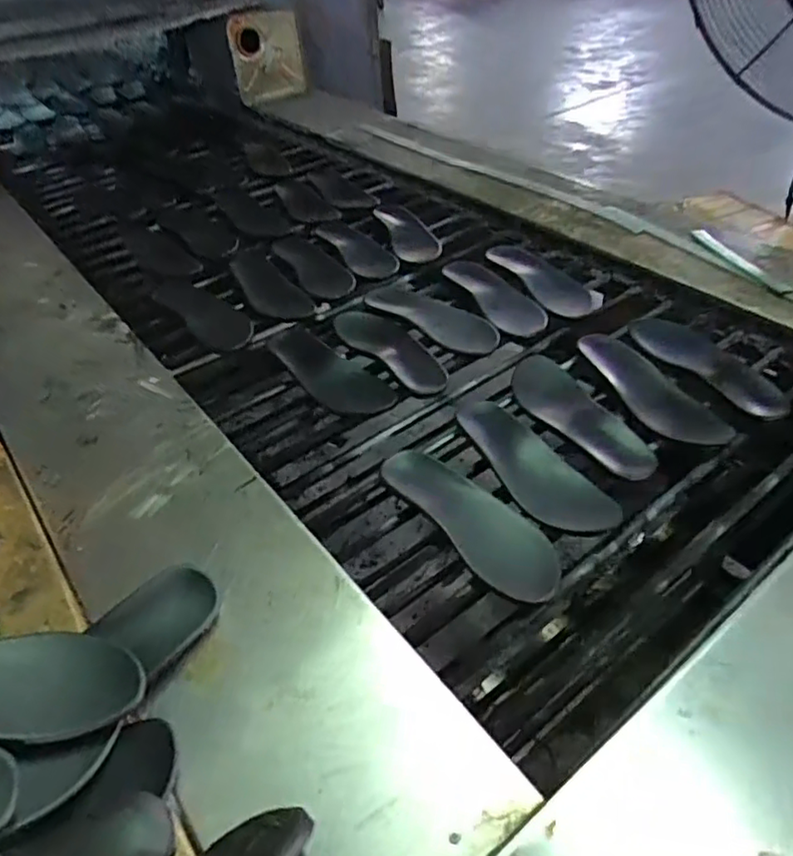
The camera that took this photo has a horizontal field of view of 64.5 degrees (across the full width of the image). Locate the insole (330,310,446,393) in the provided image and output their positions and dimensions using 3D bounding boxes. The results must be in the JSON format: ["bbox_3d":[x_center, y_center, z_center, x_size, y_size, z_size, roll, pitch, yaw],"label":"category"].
[{"bbox_3d":[-0.007,-0.134,1.003,0.094,0.009,0.258,-30,48,-25],"label":"insole"}]

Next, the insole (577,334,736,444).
[{"bbox_3d":[0.357,-0.061,0.892,0.084,0.032,0.245,-22,45,-18],"label":"insole"}]

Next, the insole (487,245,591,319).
[{"bbox_3d":[0.259,-0.268,1.117,0.101,0.035,0.224,-25,46,-21],"label":"insole"}]

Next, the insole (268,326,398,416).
[{"bbox_3d":[-0.109,-0.094,0.975,0.104,0.028,0.254,-34,49,-28],"label":"insole"}]

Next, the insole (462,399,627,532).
[{"bbox_3d":[0.164,0.040,0.780,0.093,0.024,0.240,-26,46,-22],"label":"insole"}]

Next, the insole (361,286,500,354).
[{"bbox_3d":[0.053,-0.196,1.057,0.259,0.013,0.086,30,53,32],"label":"insole"}]

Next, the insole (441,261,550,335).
[{"bbox_3d":[0.165,-0.237,1.089,0.085,0.015,0.250,-22,45,-18],"label":"insole"}]

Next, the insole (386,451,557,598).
[{"bbox_3d":[0.086,0.107,0.743,0.240,0.015,0.095,39,57,23],"label":"insole"}]

